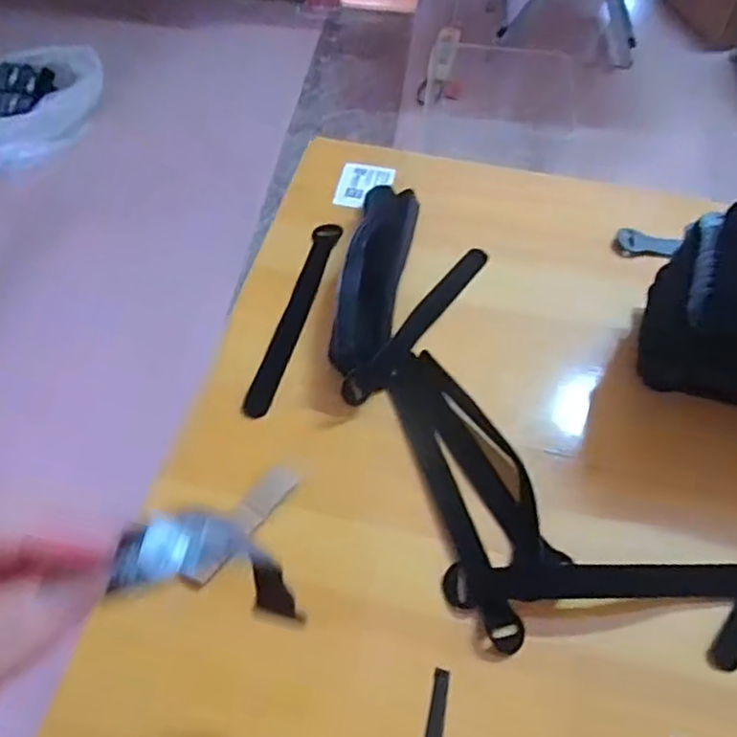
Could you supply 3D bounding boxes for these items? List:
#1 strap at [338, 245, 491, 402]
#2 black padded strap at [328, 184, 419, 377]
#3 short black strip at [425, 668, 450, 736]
[{"bbox_3d":[0.042,-0.040,0.498,0.020,0.019,0.191,30,60,17],"label":"strap"},{"bbox_3d":[0.005,-0.080,0.508,0.044,0.028,0.181,11,56,5],"label":"black padded strap"},{"bbox_3d":[0.039,0.193,0.357,0.010,0.005,0.044,11,56,6],"label":"short black strip"}]

